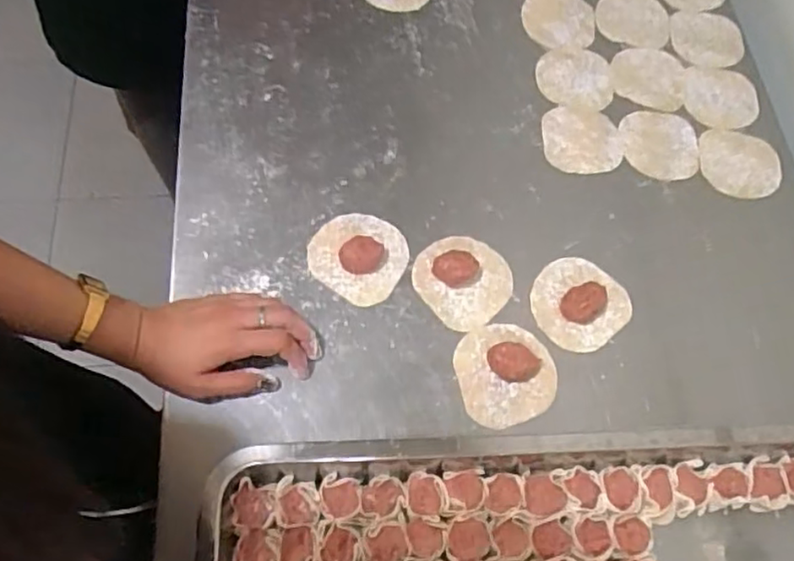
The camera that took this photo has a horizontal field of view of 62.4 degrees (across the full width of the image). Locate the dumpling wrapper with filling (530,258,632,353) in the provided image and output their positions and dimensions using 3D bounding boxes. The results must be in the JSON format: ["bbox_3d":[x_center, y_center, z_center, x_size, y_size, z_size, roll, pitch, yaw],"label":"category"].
[{"bbox_3d":[0.159,0.019,0.573,0.081,0.022,0.078,2,65,-4],"label":"dumpling wrapper with filling"}]

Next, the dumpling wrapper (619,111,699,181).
[{"bbox_3d":[0.264,-0.137,0.659,0.075,0.005,0.077,2,69,-5],"label":"dumpling wrapper"}]

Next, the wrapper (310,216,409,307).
[{"bbox_3d":[-0.032,-0.027,0.573,0.084,0.017,0.077,2,65,-4],"label":"wrapper"}]

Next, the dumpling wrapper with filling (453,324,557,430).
[{"bbox_3d":[0.090,0.075,0.542,0.081,0.021,0.080,2,65,-4],"label":"dumpling wrapper with filling"}]

